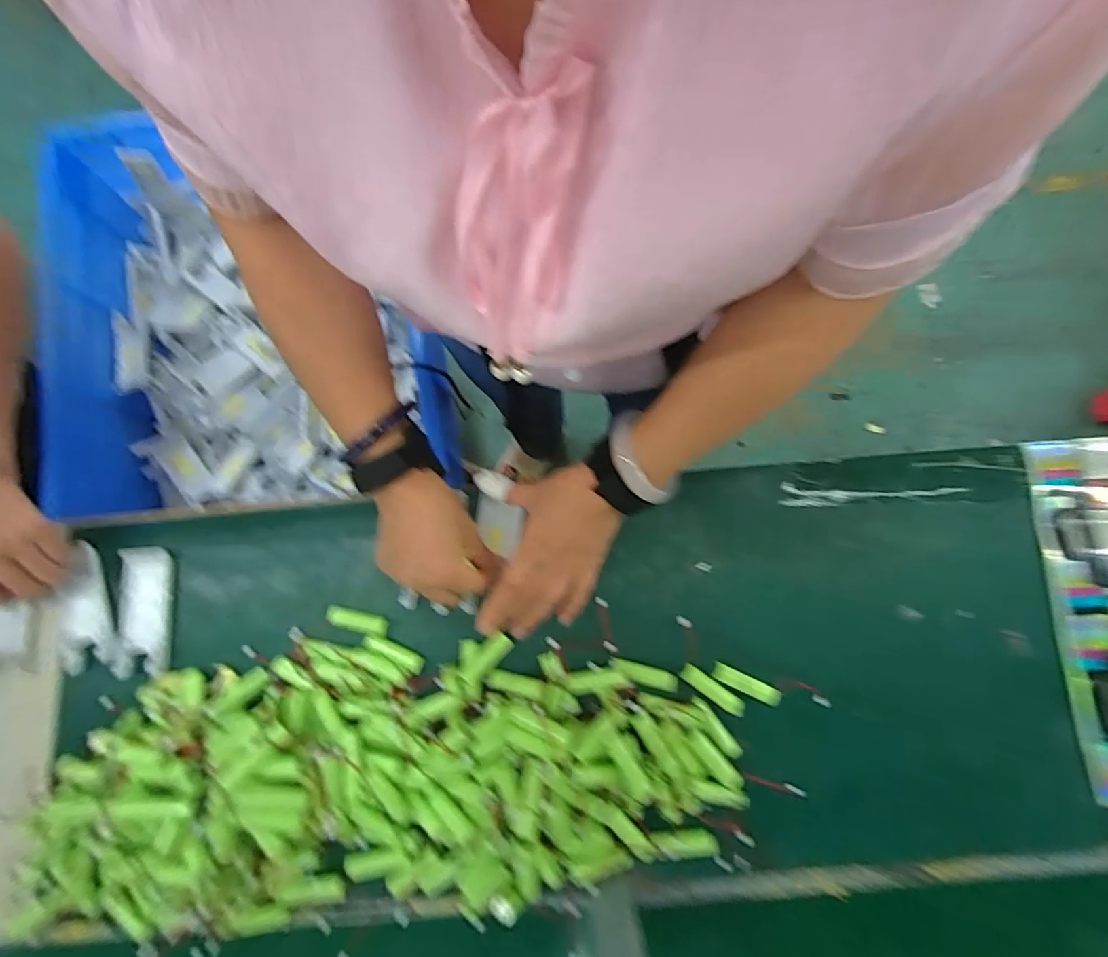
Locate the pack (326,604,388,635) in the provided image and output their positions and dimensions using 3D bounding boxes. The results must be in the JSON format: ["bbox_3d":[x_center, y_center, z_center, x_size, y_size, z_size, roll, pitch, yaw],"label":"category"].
[{"bbox_3d":[-0.174,0.125,0.455,0.057,0.015,0.018,9,78,4],"label":"pack"}]

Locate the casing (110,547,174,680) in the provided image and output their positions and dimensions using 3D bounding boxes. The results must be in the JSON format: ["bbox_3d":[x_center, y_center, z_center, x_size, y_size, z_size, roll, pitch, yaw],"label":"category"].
[{"bbox_3d":[-0.371,0.119,0.464,0.046,0.010,0.111,-6,77,1],"label":"casing"}]

